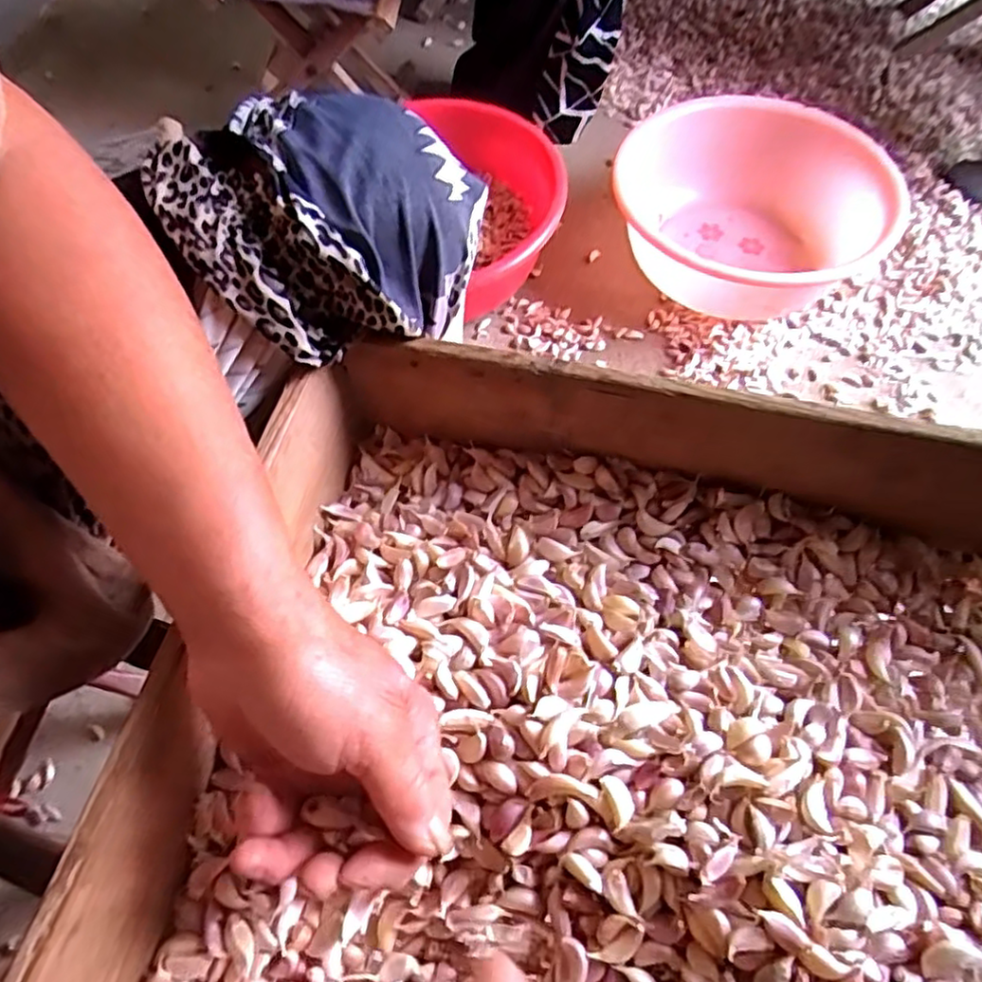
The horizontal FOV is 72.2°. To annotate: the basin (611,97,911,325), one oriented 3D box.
[{"bbox_3d":[0.365,-0.376,0.927,0.347,0.149,0.352,-1,61,2],"label":"basin"}]

